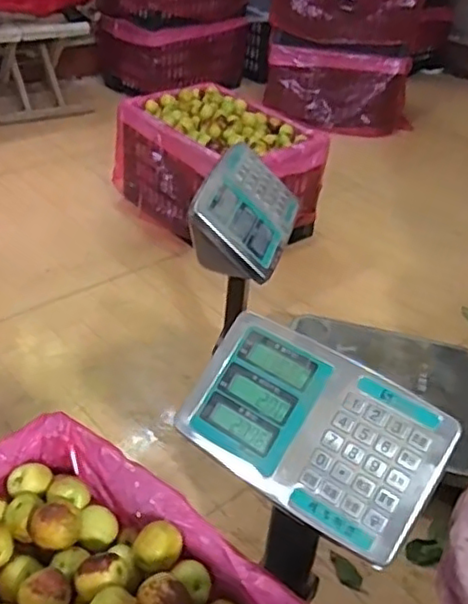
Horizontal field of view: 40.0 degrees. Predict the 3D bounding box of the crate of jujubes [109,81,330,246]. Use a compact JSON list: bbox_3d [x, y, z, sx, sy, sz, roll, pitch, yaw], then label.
[{"bbox_3d":[-0.052,-0.331,1.594,0.478,0.254,0.331,31,45,32],"label":"crate of jujubes"}]

